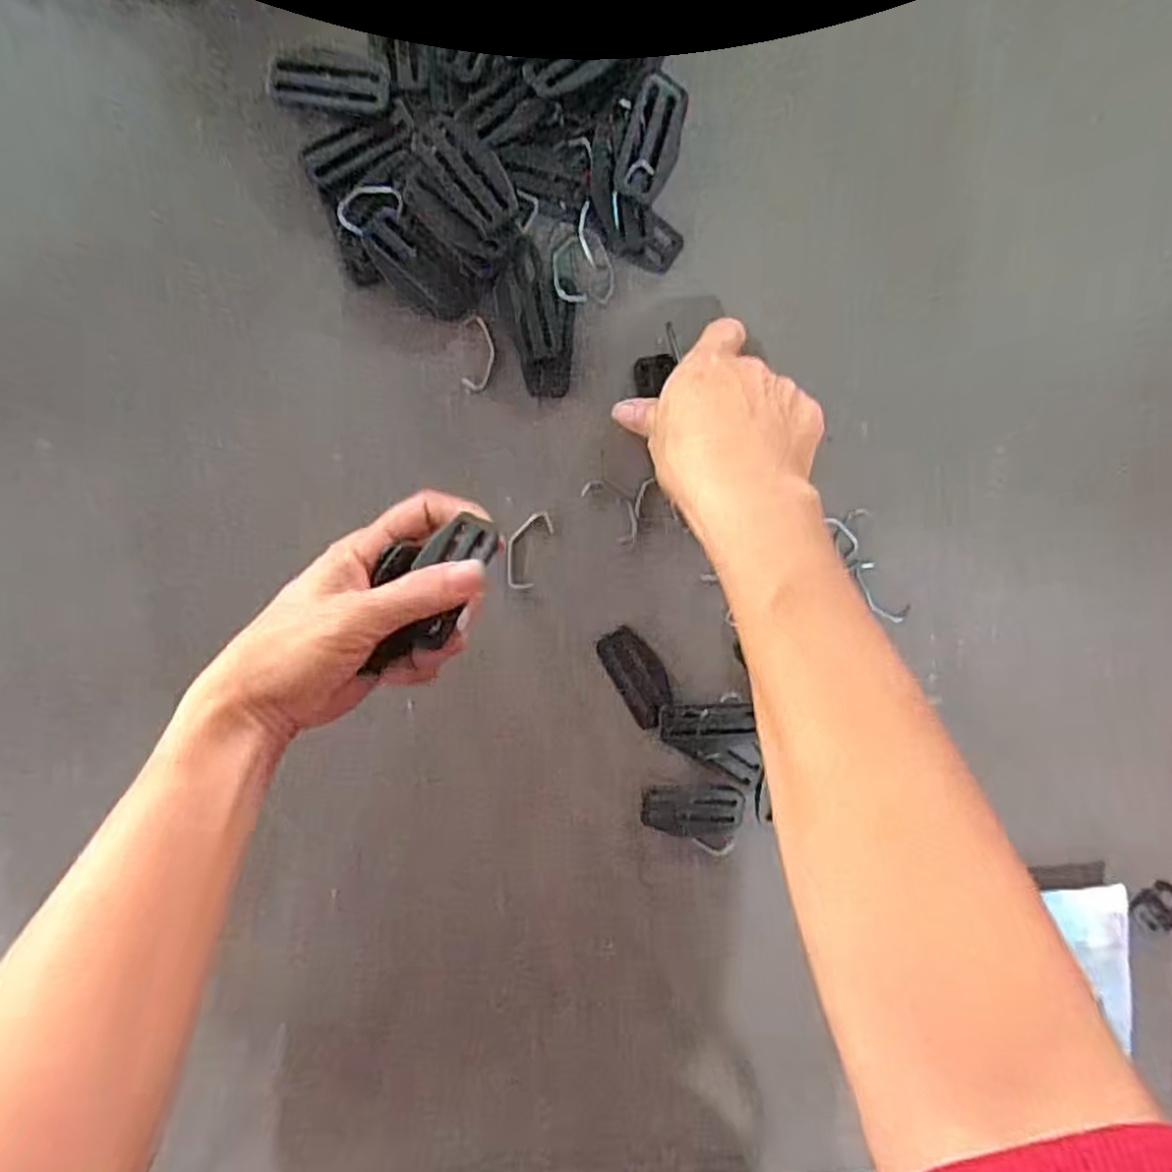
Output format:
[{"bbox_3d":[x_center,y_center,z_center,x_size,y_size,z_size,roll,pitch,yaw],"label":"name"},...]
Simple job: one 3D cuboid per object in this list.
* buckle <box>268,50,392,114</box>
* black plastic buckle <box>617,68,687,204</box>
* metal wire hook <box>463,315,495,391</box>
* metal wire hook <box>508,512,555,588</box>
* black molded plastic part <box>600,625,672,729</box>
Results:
[{"bbox_3d":[-0.125,-0.247,0.352,0.058,0.004,0.027,6,96,-4],"label":"buckle"},{"bbox_3d":[0.034,-0.222,0.361,0.025,0.014,0.062,20,95,-6],"label":"black plastic buckle"},{"bbox_3d":[-0.056,-0.120,0.374,0.016,0.004,0.037,2,96,-4],"label":"metal wire hook"},{"bbox_3d":[-0.032,-0.020,0.387,0.020,0.004,0.043,22,95,-6],"label":"metal wire hook"},{"bbox_3d":[0.029,0.049,0.395,0.026,0.004,0.055,-30,97,0],"label":"black molded plastic part"}]

